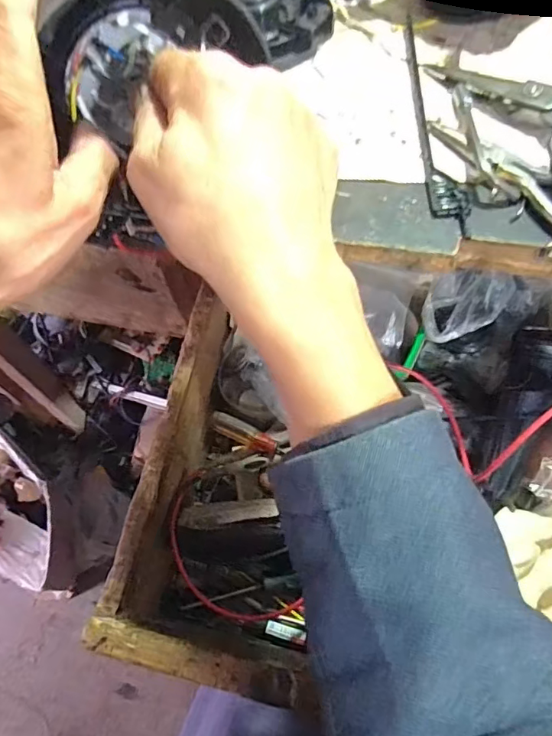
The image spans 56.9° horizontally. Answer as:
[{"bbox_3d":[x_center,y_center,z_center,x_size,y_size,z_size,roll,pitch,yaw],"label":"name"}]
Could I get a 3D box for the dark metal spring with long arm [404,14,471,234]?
[{"bbox_3d":[0.103,-0.171,0.346,0.023,0.012,0.203,-5,61,2],"label":"dark metal spring with long arm"}]

